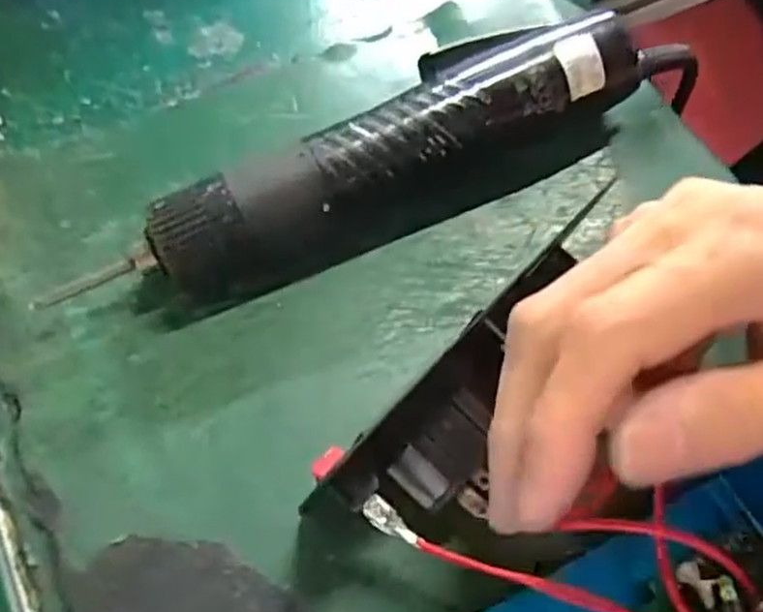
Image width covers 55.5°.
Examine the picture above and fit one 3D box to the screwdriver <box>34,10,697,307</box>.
[{"bbox_3d":[0.009,-0.061,0.276,0.252,0.038,0.042,-22,65,-11],"label":"screwdriver"}]

